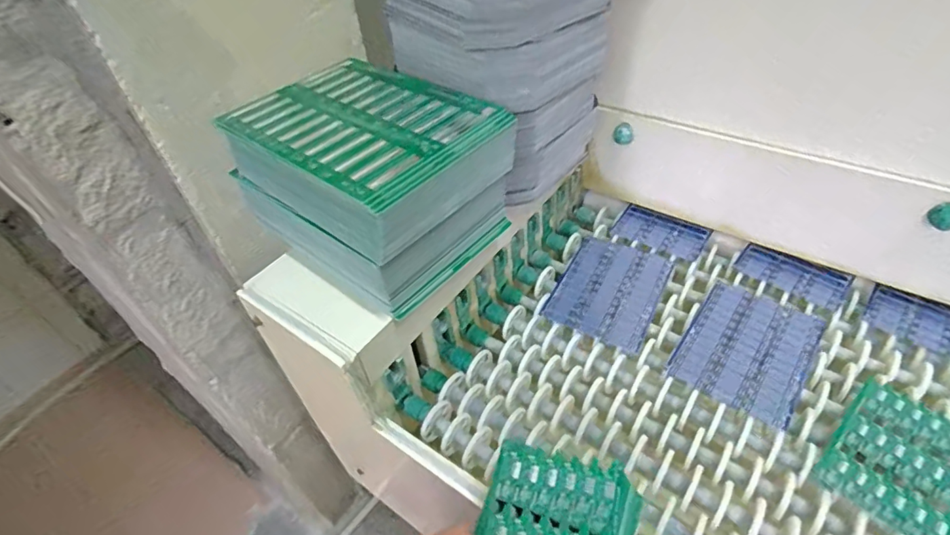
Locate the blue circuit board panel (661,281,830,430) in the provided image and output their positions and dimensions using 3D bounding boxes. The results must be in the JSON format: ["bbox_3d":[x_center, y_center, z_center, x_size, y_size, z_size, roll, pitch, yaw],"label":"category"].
[{"bbox_3d":[0.267,0.077,0.485,0.104,0.009,0.141,26,52,29],"label":"blue circuit board panel"}]

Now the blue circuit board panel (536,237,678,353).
[{"bbox_3d":[0.153,0.022,0.557,0.106,0.008,0.145,19,49,25],"label":"blue circuit board panel"}]

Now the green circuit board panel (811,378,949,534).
[{"bbox_3d":[0.343,0.153,0.398,0.120,0.007,0.086,-36,51,-27],"label":"green circuit board panel"}]

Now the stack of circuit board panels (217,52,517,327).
[{"bbox_3d":[-0.098,-0.085,0.471,0.226,0.127,0.165,29,54,31],"label":"stack of circuit board panels"}]

